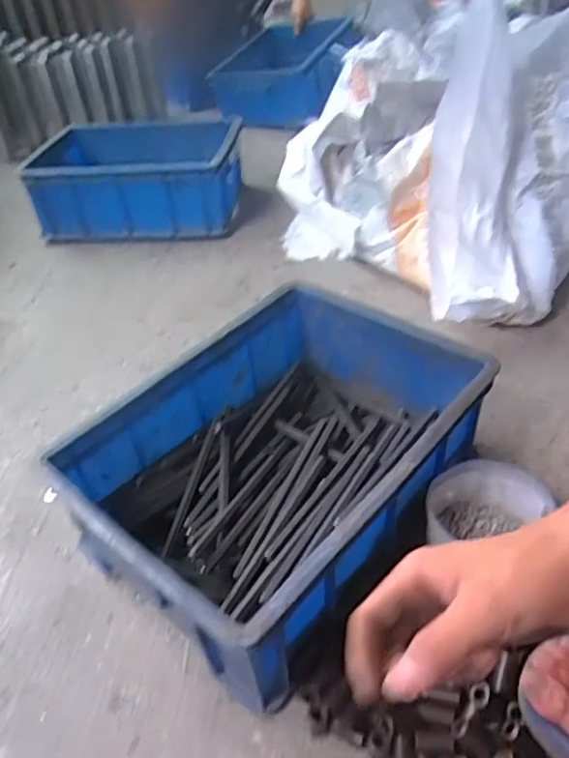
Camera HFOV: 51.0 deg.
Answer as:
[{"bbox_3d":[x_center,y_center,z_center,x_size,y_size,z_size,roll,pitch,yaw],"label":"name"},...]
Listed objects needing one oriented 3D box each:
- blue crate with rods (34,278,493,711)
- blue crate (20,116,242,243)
[{"bbox_3d":[-0.002,0.083,0.635,0.282,0.147,0.387,29,51,32],"label":"blue crate with rods"},{"bbox_3d":[-0.319,-0.437,1.271,0.440,0.137,0.334,-1,41,4],"label":"blue crate"}]

